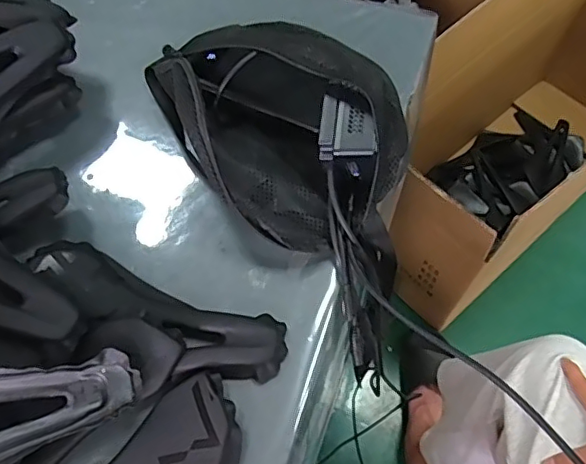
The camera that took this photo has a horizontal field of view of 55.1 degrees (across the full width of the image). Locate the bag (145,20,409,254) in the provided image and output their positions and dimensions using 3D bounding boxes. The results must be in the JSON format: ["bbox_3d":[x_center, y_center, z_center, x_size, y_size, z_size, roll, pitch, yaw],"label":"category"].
[{"bbox_3d":[-0.023,-0.119,0.519,0.182,0.083,0.279,-34,66,-14],"label":"bag"}]

